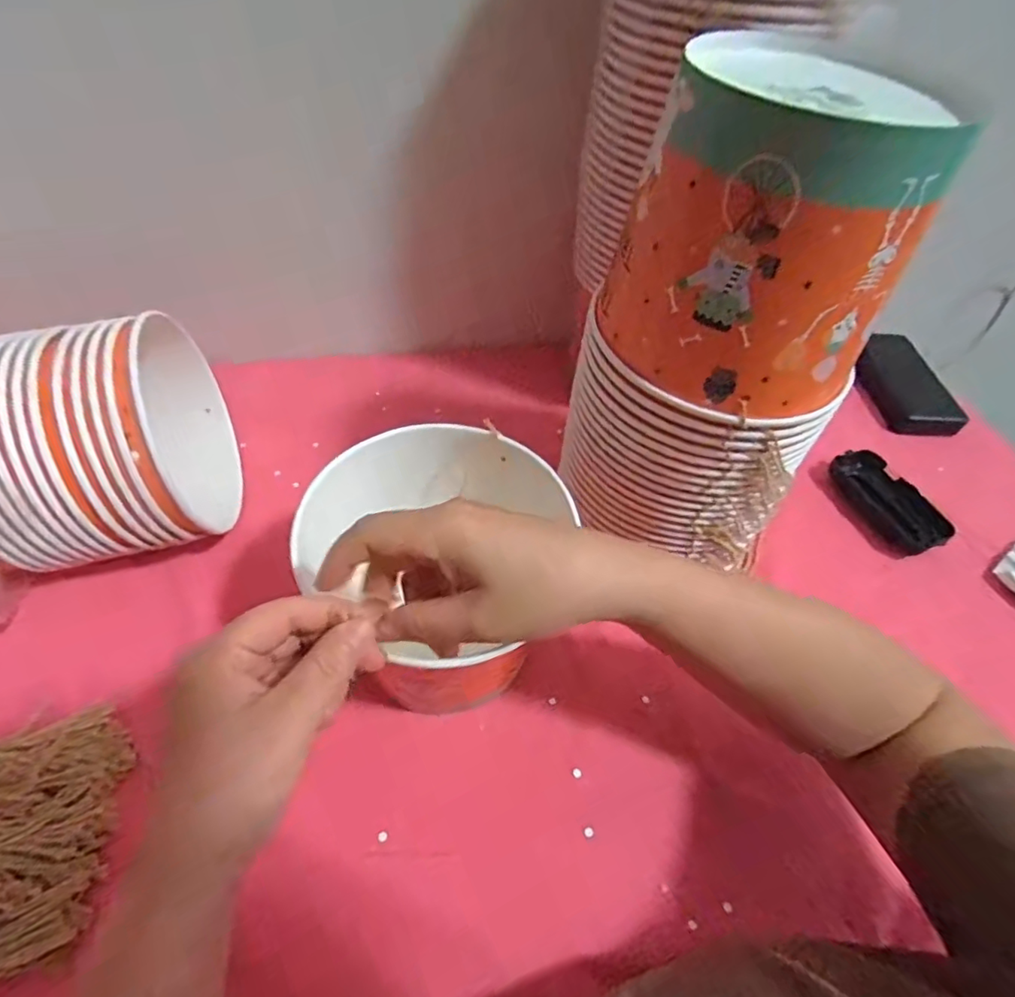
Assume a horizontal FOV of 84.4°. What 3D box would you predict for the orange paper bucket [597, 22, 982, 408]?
[{"bbox_3d":[0.132,-0.130,0.282,0.127,0.129,0.117,36,57,23],"label":"orange paper bucket"}]

